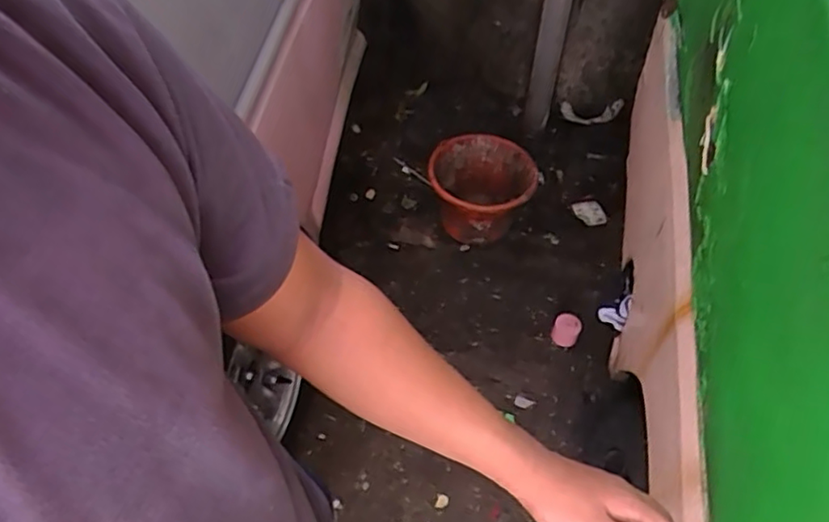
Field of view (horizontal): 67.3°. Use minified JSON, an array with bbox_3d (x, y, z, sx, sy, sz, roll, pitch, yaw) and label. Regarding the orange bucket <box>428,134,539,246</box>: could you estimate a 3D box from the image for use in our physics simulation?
[{"bbox_3d":[0.177,-0.183,1.693,0.273,0.207,0.255,0,53,0],"label":"orange bucket"}]

